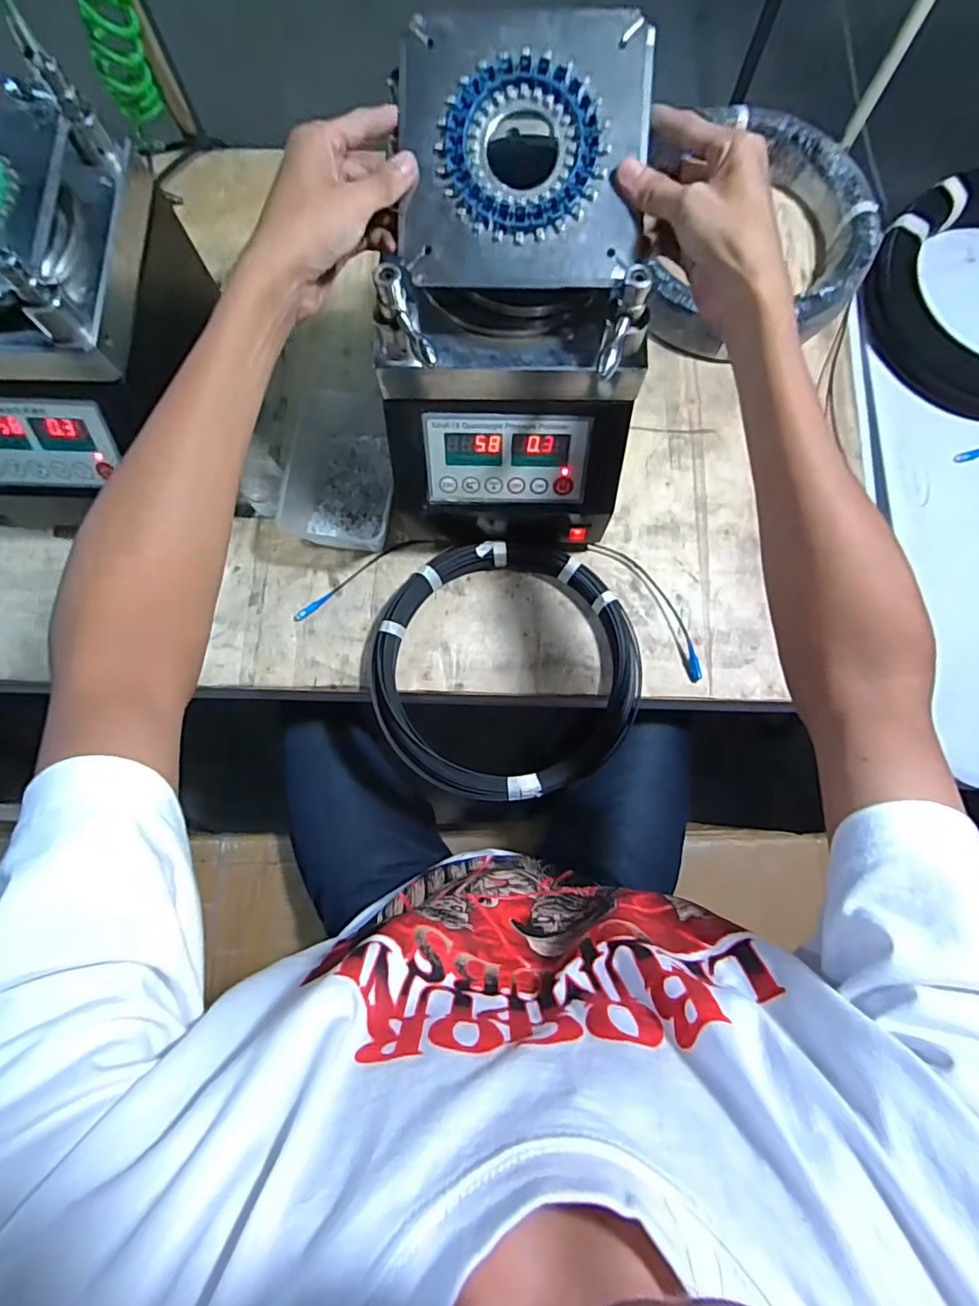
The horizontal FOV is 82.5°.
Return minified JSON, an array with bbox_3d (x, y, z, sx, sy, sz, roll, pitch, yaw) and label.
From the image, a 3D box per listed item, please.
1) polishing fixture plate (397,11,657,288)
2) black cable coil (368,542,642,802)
[{"bbox_3d":[0.023,-0.348,0.386,0.167,0.011,0.168,1,98,2],"label":"polishing fixture plate"},{"bbox_3d":[0.014,0.016,0.616,0.286,0.045,0.276,0,79,1],"label":"black cable coil"}]

